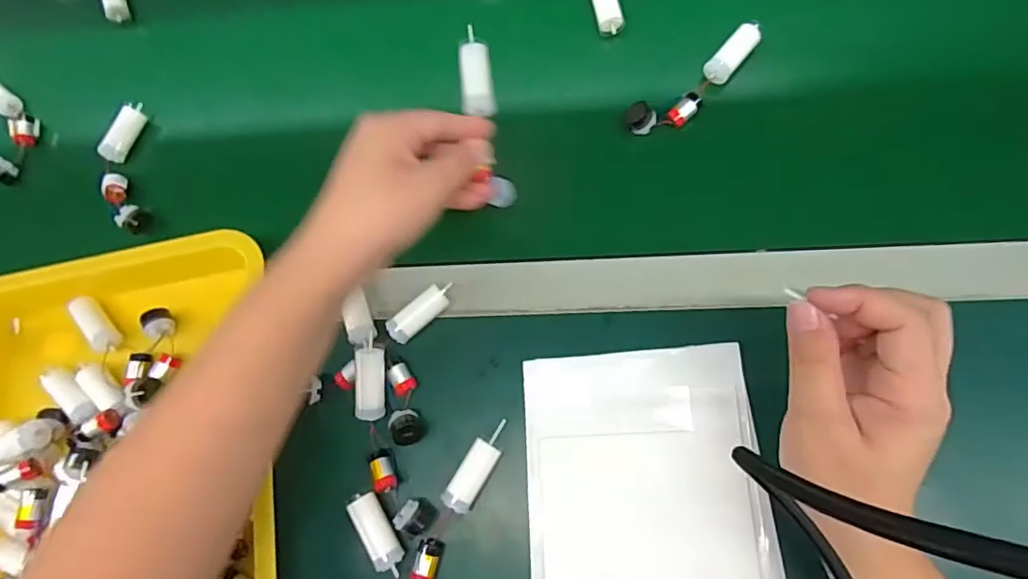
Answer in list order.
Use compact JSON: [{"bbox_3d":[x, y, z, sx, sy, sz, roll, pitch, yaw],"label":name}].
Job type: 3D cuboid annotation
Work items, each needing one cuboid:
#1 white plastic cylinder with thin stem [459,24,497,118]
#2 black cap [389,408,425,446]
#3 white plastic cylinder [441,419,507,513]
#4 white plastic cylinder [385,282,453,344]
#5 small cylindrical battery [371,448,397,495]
[{"bbox_3d":[-0.026,-0.155,0.397,0.023,0.016,0.066,-3,73,-2],"label":"white plastic cylinder with thin stem"},{"bbox_3d":[-0.075,0.096,0.396,0.021,0.011,0.024,-24,75,-8],"label":"black cap"},{"bbox_3d":[-0.024,0.118,0.381,0.021,0.014,0.064,31,75,8],"label":"white plastic cylinder"},{"bbox_3d":[-0.069,0.017,0.419,0.054,0.016,0.019,-41,78,-12],"label":"white plastic cylinder"},{"bbox_3d":[-0.091,0.125,0.391,0.015,0.013,0.029,-16,74,-6],"label":"small cylindrical battery"}]

